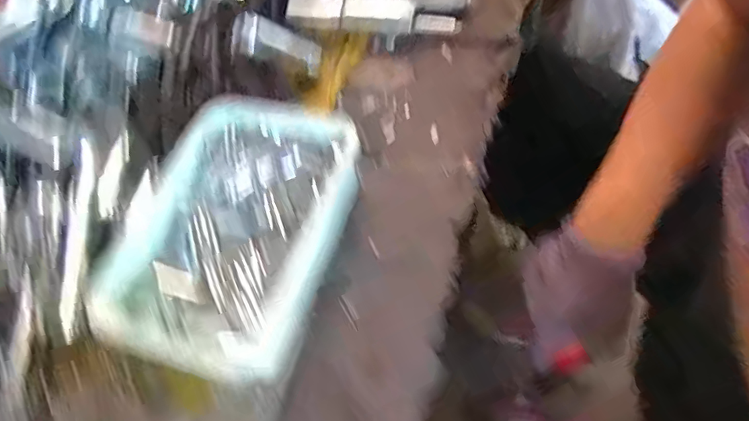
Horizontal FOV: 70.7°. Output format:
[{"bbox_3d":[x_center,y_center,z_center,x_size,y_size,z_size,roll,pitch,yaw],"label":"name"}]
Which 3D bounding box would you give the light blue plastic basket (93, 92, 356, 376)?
[{"bbox_3d":[-0.094,0.007,0.345,0.141,0.039,0.183,13,64,18],"label":"light blue plastic basket"}]

